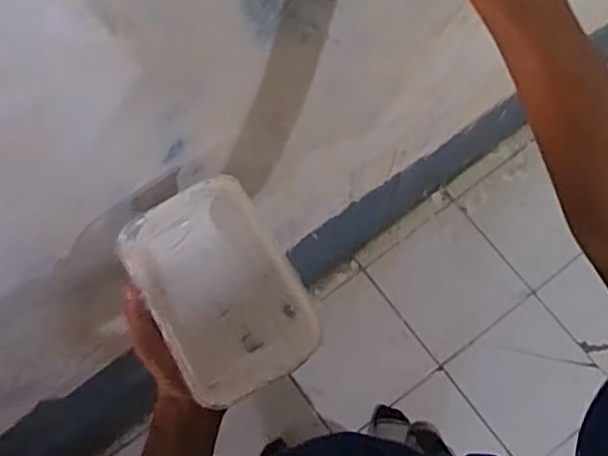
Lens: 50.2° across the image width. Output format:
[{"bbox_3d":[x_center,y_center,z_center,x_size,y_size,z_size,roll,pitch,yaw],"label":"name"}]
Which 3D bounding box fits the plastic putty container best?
[{"bbox_3d":[-0.068,0.053,0.555,0.115,0.056,0.170,-29,76,-8],"label":"plastic putty container"}]

